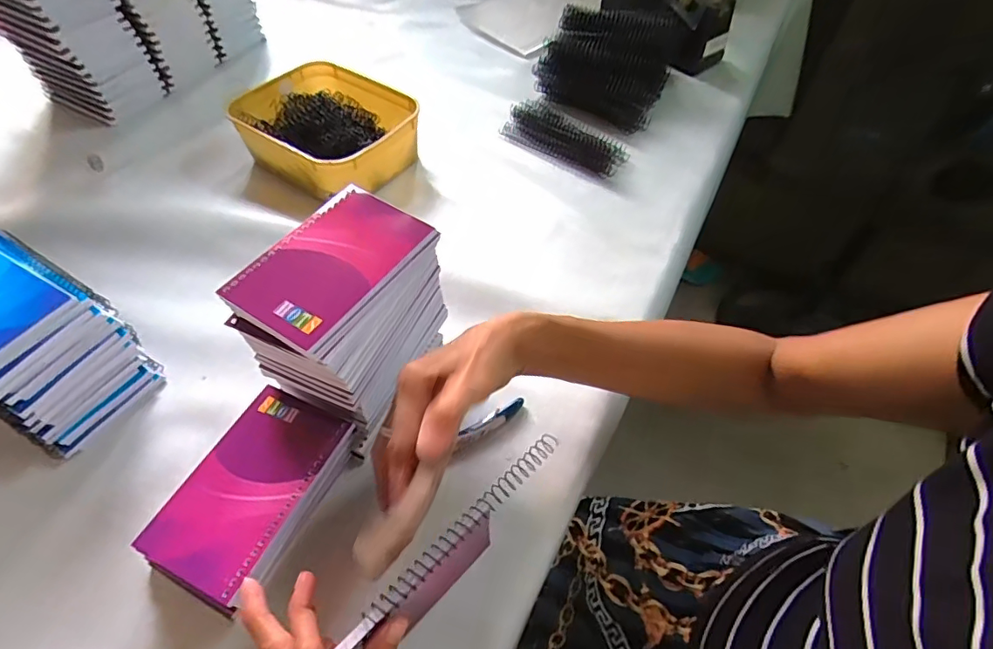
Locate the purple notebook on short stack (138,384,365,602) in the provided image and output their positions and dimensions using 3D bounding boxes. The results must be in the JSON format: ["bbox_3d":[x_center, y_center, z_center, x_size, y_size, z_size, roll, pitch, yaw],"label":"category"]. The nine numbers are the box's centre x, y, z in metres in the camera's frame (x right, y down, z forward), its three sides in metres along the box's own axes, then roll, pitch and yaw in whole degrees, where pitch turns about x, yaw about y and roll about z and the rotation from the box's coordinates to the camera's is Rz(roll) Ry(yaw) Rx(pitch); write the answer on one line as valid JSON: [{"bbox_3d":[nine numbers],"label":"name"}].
[{"bbox_3d":[-0.166,0.106,0.351,0.081,0.005,0.129,21,55,14],"label":"purple notebook on short stack"}]

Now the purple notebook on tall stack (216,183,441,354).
[{"bbox_3d":[-0.112,-0.044,0.356,0.080,0.012,0.130,28,58,19],"label":"purple notebook on tall stack"}]

